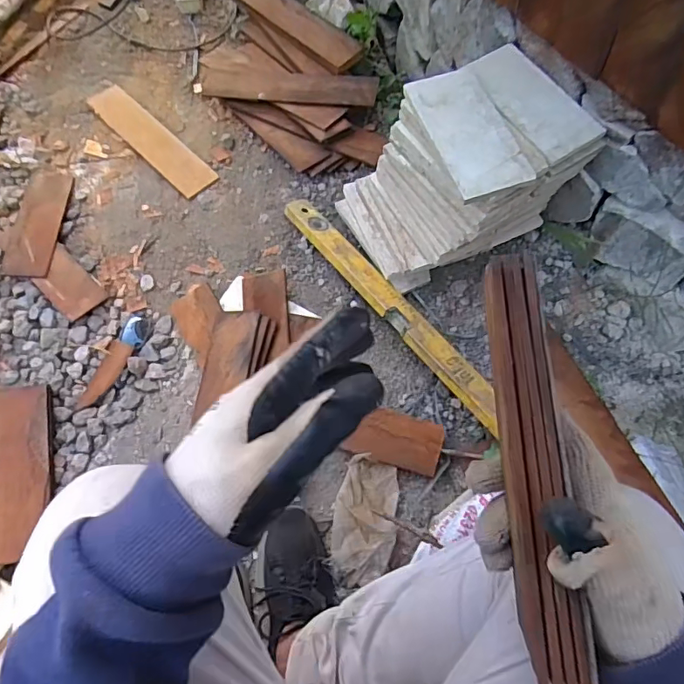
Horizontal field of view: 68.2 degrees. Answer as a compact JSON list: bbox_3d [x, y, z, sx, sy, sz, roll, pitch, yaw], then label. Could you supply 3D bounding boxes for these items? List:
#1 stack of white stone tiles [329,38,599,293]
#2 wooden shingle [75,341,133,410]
[{"bbox_3d":[0.176,-0.265,0.789,0.293,0.238,0.258,-30,68,-13],"label":"stack of white stone tiles"},{"bbox_3d":[-0.382,0.055,0.822,0.040,0.004,0.121,17,67,4],"label":"wooden shingle"}]

